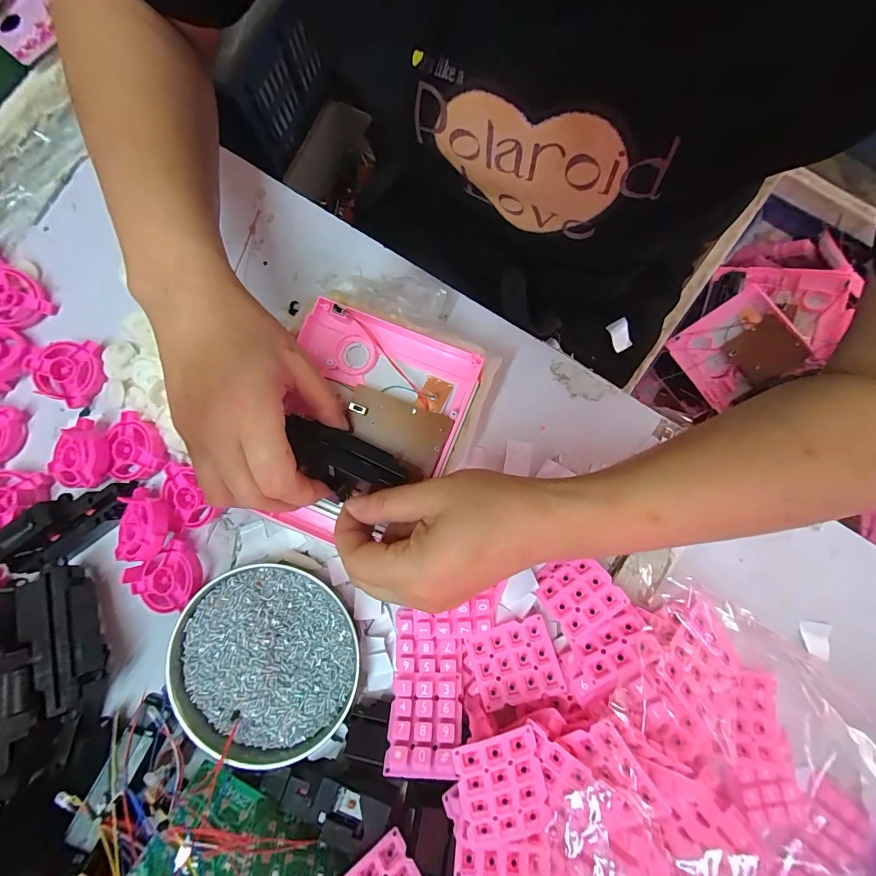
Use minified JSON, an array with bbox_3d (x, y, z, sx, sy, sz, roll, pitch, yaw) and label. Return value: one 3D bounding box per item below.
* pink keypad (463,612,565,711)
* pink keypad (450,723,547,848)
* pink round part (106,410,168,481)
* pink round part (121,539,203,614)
[{"bbox_3d":[0.054,0.160,0.282,0.060,0.007,0.050,-22,67,8],"label":"pink keypad"},{"bbox_3d":[0.038,0.209,0.235,0.051,0.005,0.059,-13,87,-7],"label":"pink keypad"},{"bbox_3d":[-0.241,0.006,0.316,0.041,0.016,0.053,-9,83,0],"label":"pink round part"},{"bbox_3d":[-0.206,0.109,0.303,0.054,0.016,0.045,-36,84,-3],"label":"pink round part"}]

